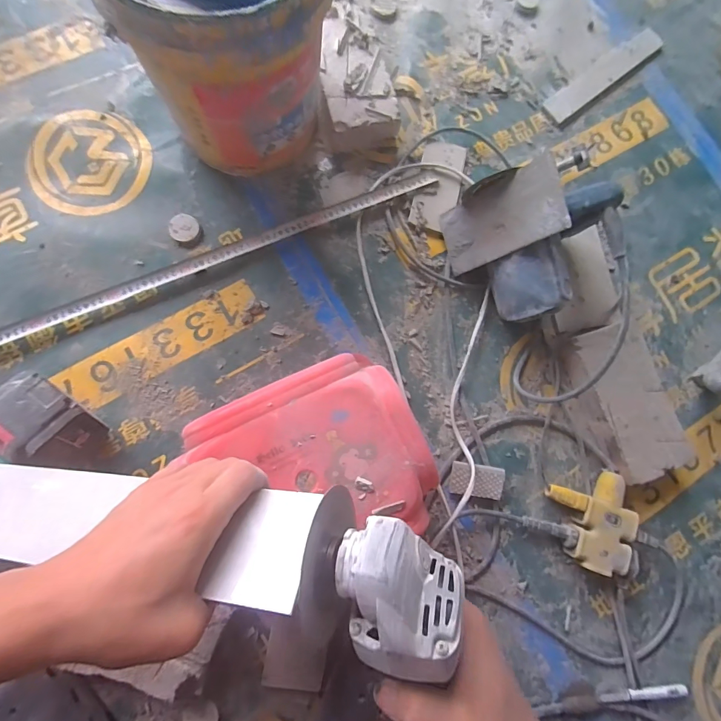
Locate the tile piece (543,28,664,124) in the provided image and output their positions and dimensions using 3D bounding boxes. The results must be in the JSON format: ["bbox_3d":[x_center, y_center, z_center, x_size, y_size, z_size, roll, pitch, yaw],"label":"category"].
[{"bbox_3d":[0.423,-0.495,0.662,0.264,0.010,0.049,-38,87,-9],"label":"tile piece"}]

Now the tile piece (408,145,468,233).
[{"bbox_3d":[0.123,-0.276,0.606,0.066,0.012,0.144,14,81,-3],"label":"tile piece"}]

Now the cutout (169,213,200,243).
[{"bbox_3d":[-0.254,-0.191,0.552,0.039,0.010,0.041,1,82,-5],"label":"cutout"}]

